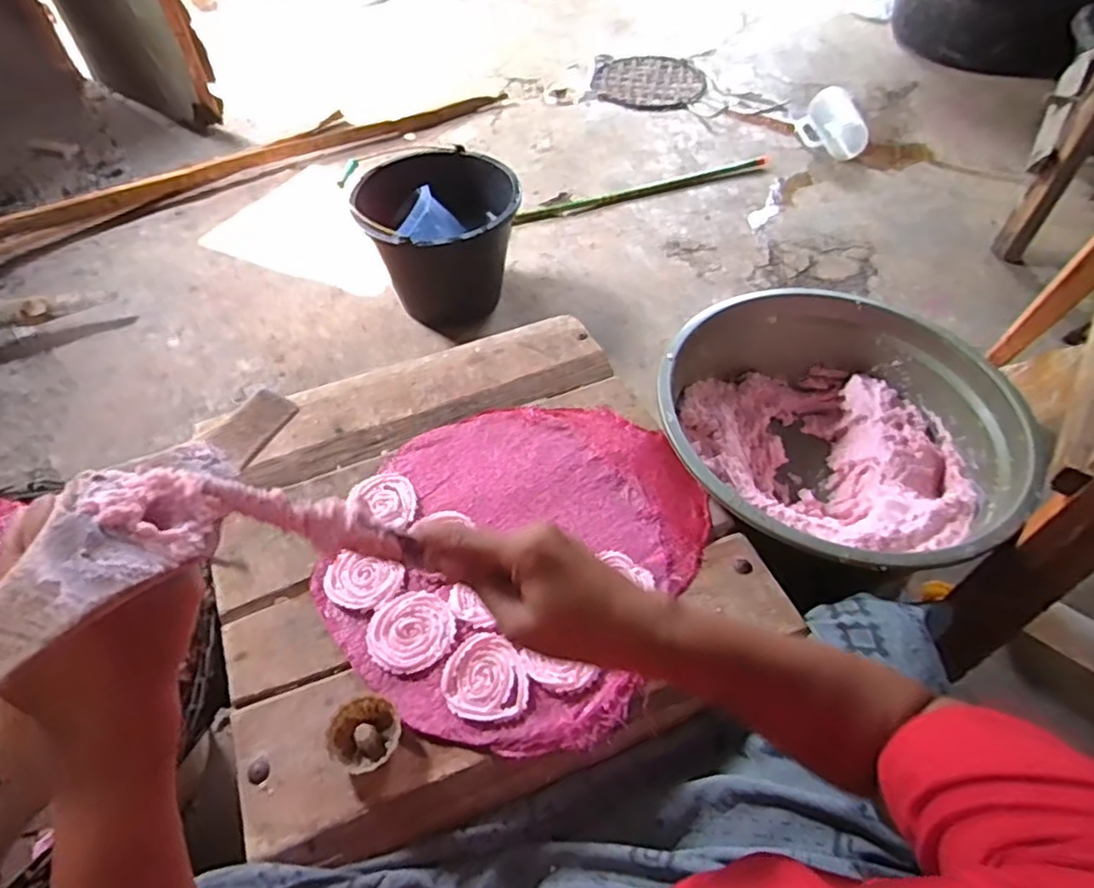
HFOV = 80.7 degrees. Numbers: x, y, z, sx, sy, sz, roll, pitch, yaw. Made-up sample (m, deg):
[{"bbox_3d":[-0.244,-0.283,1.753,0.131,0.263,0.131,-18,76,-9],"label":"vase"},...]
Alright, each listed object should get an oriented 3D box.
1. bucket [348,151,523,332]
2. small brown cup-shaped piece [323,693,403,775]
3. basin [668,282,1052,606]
[{"bbox_3d":[-0.212,-0.408,1.345,0.294,0.267,0.292,-1,53,1],"label":"bucket"},{"bbox_3d":[-0.152,0.243,0.541,0.057,0.023,0.059,-1,53,1],"label":"small brown cup-shaped piece"},{"bbox_3d":[0.338,0.008,0.800,0.389,0.193,0.386,-1,53,1],"label":"basin"}]

